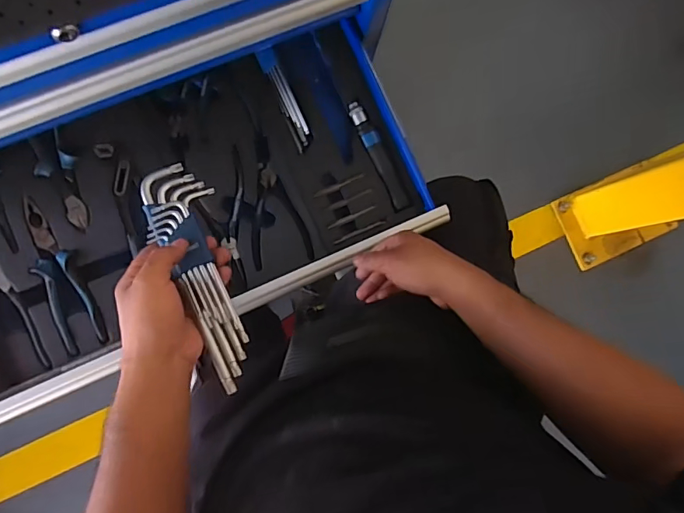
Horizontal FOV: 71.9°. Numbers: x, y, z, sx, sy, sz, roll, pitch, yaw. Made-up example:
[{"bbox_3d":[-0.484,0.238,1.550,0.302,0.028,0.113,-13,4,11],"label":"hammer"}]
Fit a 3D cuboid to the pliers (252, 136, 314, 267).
[{"bbox_3d":[-0.093,-0.073,0.611,0.073,0.015,0.168,-15,88,-6],"label":"pliers"}]

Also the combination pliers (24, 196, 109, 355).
[{"bbox_3d":[-0.345,0.021,0.572,0.047,0.014,0.195,-25,89,-6],"label":"combination pliers"}]

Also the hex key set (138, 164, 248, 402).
[{"bbox_3d":[-0.137,0.014,0.456,0.060,0.024,0.226,-23,78,-6],"label":"hex key set"}]

